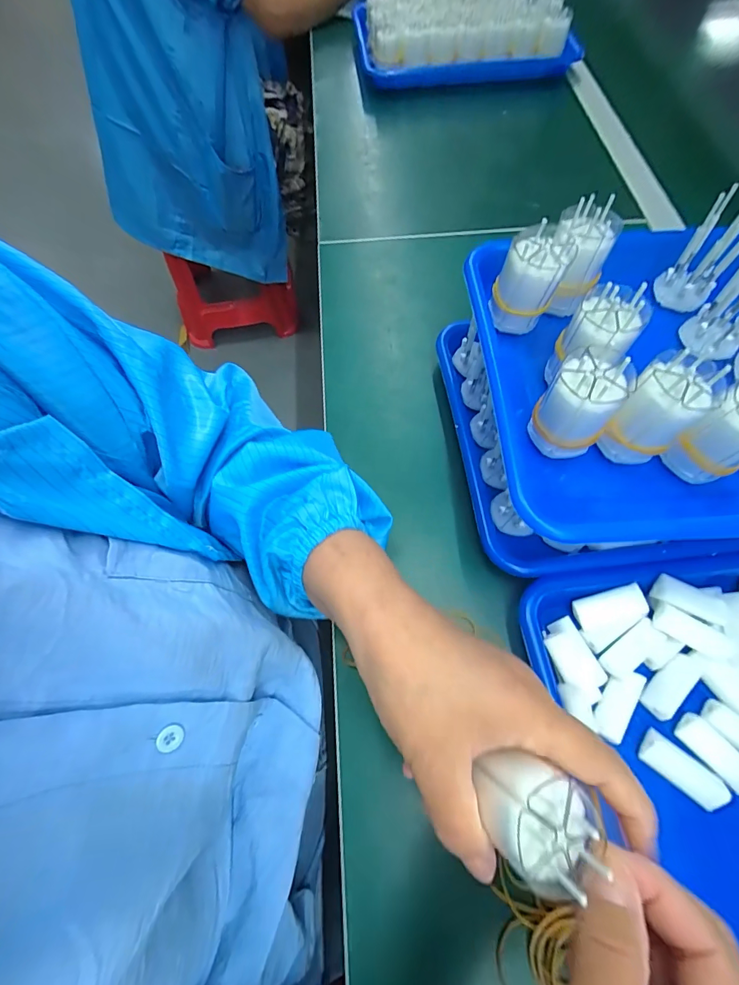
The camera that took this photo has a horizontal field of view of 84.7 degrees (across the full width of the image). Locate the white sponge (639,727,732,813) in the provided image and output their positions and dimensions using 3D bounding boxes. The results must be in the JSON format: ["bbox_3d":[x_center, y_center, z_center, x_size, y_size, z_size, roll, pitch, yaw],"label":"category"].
[{"bbox_3d":[0.195,0.174,0.253,0.050,0.009,0.021,36,70,16],"label":"white sponge"}]

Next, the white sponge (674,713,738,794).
[{"bbox_3d":[0.220,0.165,0.256,0.020,0.009,0.048,-37,69,-16],"label":"white sponge"}]

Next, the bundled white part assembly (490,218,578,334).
[{"bbox_3d":[0.110,-0.145,0.283,0.041,0.063,0.029,22,67,9],"label":"bundled white part assembly"}]

